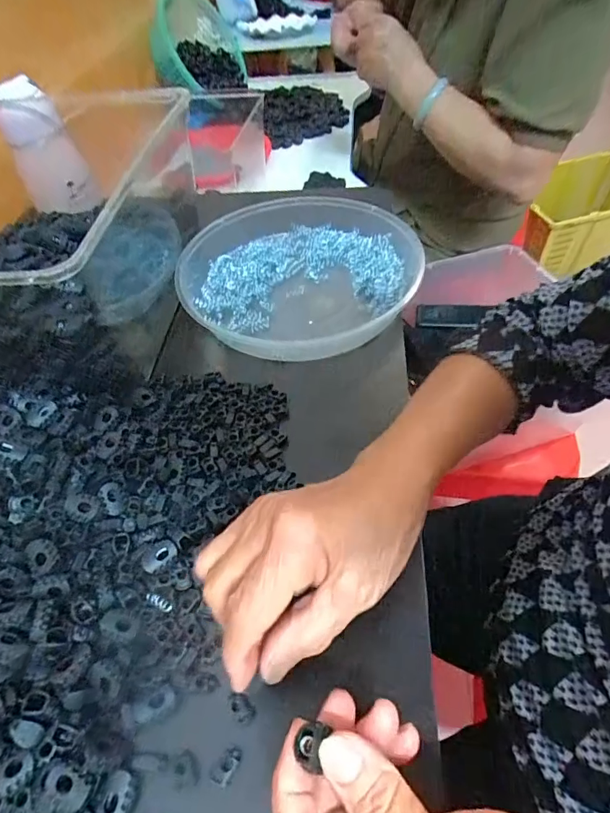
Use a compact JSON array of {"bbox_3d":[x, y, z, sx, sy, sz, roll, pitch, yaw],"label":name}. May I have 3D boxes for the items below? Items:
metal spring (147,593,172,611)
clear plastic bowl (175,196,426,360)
[{"bbox_3d":[-0.088,0.117,0.265,0.018,0.004,0.006,20,57,17],"label":"metal spring"},{"bbox_3d":[-0.005,-0.135,0.442,0.225,0.038,0.222,-1,53,2],"label":"clear plastic bowl"}]

